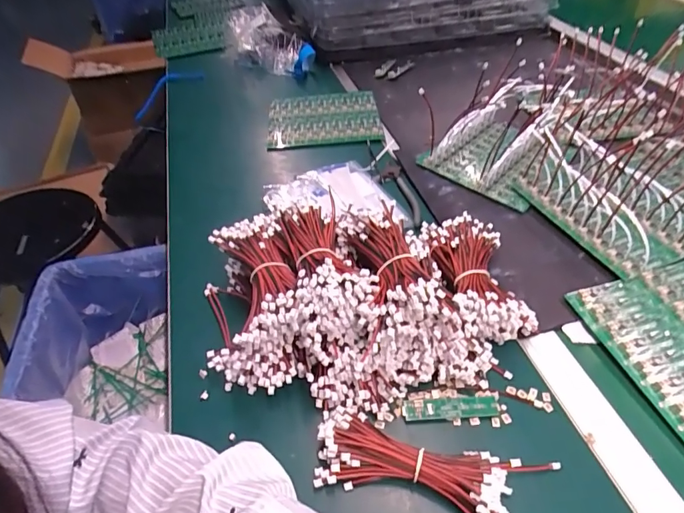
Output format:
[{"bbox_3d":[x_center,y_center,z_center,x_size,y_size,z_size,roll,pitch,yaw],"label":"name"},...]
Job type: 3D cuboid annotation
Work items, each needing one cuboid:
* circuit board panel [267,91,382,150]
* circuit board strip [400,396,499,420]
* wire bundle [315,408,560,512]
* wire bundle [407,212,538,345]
[{"bbox_3d":[-0.034,-0.259,0.801,0.199,0.016,0.189,-5,51,-1],"label":"circuit board panel"},{"bbox_3d":[0.099,0.141,0.401,0.083,0.009,0.021,-3,45,-1],"label":"circuit board strip"},{"bbox_3d":[0.070,0.172,0.349,0.186,0.030,0.059,9,46,11],"label":"wire bundle"},{"bbox_3d":[0.141,0.021,0.482,0.109,0.042,0.151,-6,45,-4],"label":"wire bundle"}]

